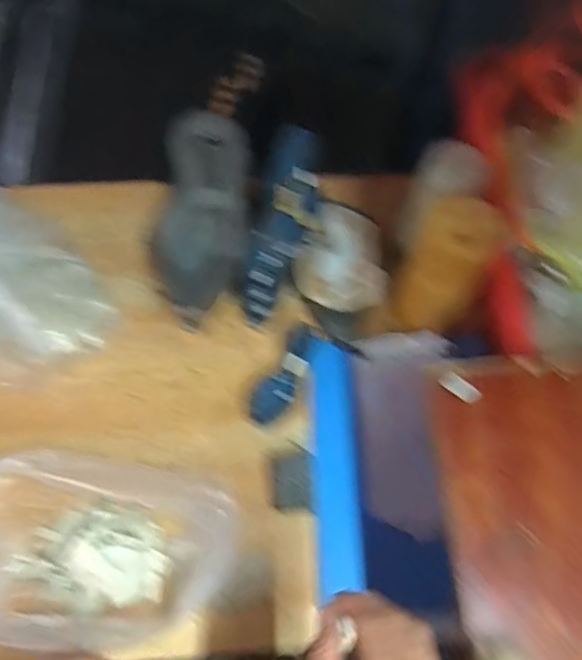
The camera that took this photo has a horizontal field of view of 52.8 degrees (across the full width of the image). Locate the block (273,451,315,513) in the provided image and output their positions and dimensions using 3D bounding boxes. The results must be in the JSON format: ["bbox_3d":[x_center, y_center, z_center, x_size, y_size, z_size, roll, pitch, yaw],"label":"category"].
[{"bbox_3d":[0.004,0.171,0.661,0.047,0.019,0.061,1,65,-2],"label":"block"}]

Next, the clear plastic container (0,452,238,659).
[{"bbox_3d":[-0.215,0.230,0.612,0.294,0.044,0.182,5,65,0],"label":"clear plastic container"}]

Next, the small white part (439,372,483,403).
[{"bbox_3d":[0.146,0.050,0.502,0.034,0.005,0.017,43,71,16],"label":"small white part"}]

